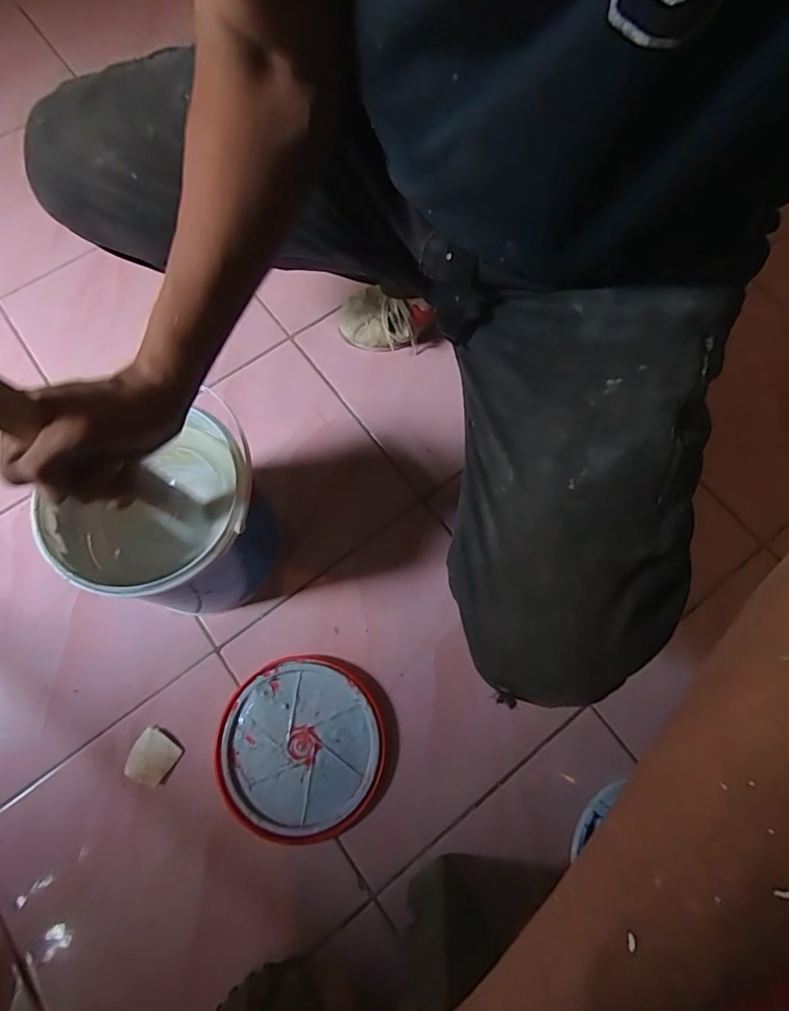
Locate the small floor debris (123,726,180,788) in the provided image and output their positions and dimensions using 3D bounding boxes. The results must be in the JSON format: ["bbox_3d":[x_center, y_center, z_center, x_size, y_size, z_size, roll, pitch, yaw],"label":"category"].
[{"bbox_3d":[-0.260,0.269,0.534,0.047,0.011,0.048,32,74,7],"label":"small floor debris"}]

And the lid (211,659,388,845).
[{"bbox_3d":[-0.099,0.256,0.538,0.171,0.014,0.174,14,73,2],"label":"lid"}]

